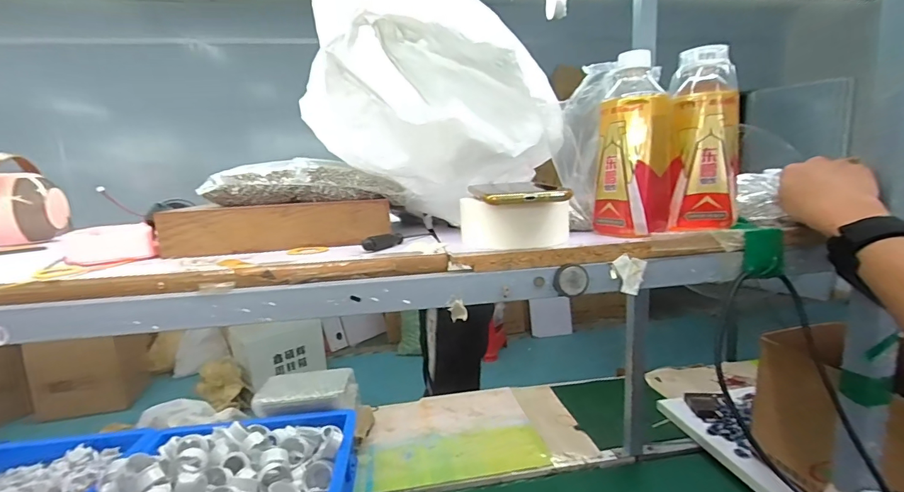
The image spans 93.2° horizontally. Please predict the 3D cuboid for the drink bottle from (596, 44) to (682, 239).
[{"bbox_3d":[0.191,-0.101,0.443,0.077,0.169,0.066,2,10,27],"label":"drink bottle"}]

